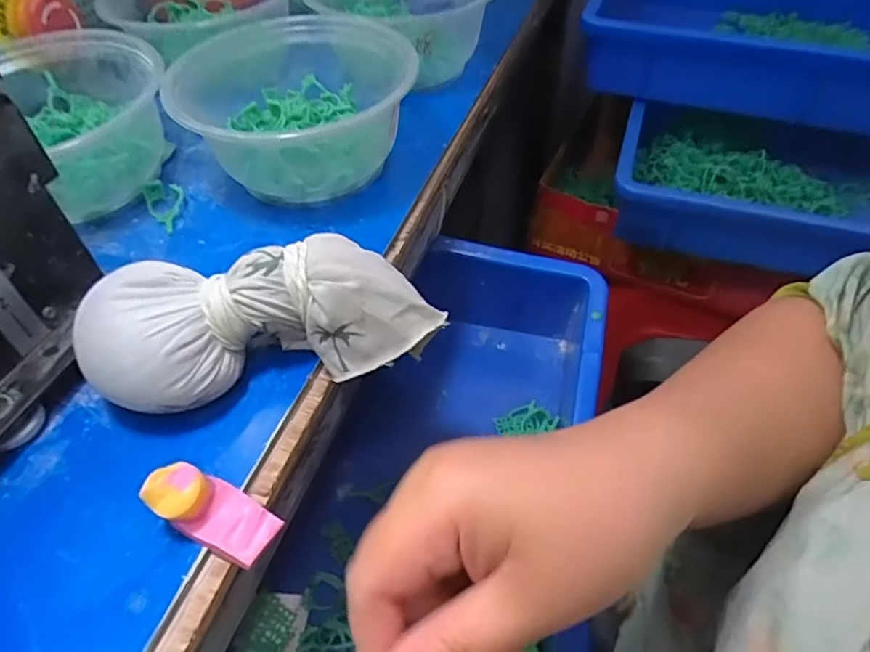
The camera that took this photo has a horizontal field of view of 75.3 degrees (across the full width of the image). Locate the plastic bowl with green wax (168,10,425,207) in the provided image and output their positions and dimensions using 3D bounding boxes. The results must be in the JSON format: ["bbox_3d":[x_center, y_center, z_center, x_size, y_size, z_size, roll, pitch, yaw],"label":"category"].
[{"bbox_3d":[-0.087,-0.134,0.340,0.127,0.064,0.141,-22,54,-17],"label":"plastic bowl with green wax"}]

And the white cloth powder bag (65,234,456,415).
[{"bbox_3d":[-0.070,-0.003,0.243,0.143,0.047,0.056,-16,52,-12],"label":"white cloth powder bag"}]

